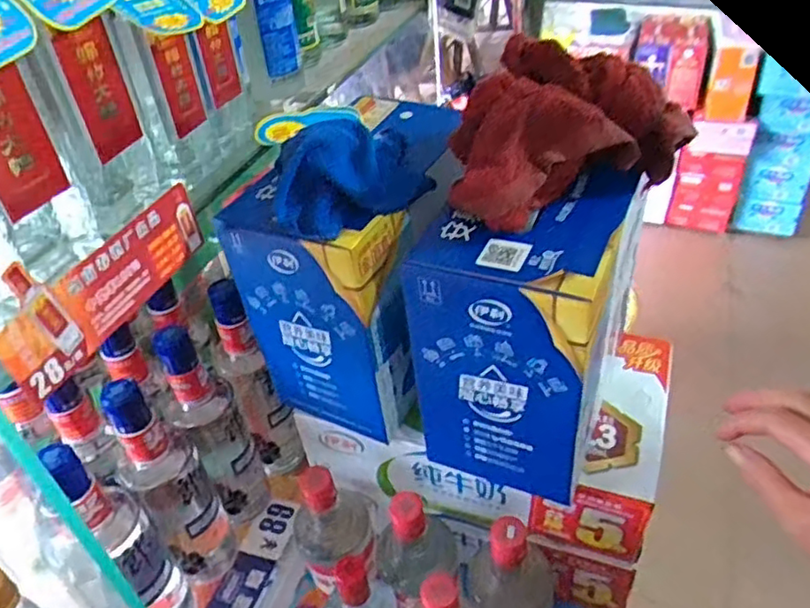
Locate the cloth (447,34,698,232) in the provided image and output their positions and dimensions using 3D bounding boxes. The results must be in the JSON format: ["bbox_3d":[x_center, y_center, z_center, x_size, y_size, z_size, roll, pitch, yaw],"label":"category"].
[{"bbox_3d":[0.119,-0.128,0.470,0.158,0.080,0.151,9,42,16],"label":"cloth"}]

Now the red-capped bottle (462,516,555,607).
[{"bbox_3d":[0.099,0.263,0.606,0.078,0.219,0.083,-3,40,3],"label":"red-capped bottle"}]

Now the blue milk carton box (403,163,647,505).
[{"bbox_3d":[0.099,0.024,0.532,0.130,0.226,0.146,15,44,23],"label":"blue milk carton box"}]

